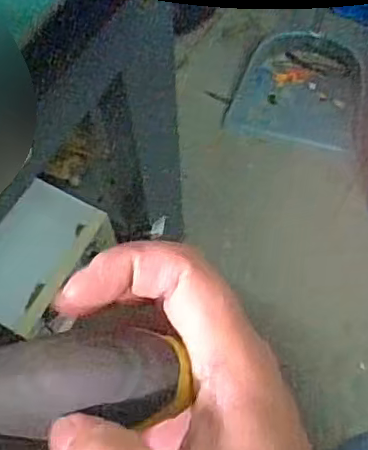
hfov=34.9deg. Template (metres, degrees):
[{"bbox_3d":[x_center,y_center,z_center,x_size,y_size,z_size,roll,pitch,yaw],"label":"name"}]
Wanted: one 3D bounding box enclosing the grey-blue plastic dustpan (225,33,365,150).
[{"bbox_3d":[0.255,-0.299,1.267,0.271,0.055,0.242,15,64,8],"label":"grey-blue plastic dustpan"}]

